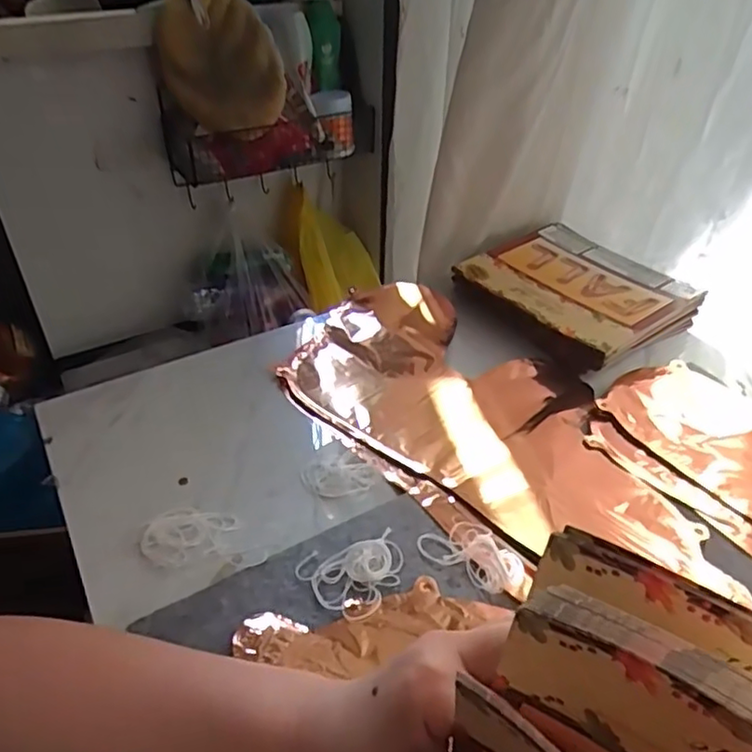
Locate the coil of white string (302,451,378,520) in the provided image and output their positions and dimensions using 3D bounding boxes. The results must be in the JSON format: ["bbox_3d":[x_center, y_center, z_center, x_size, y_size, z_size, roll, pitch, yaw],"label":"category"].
[{"bbox_3d":[-0.027,0.079,0.493,0.053,0.004,0.048,-23,43,-25],"label":"coil of white string"}]

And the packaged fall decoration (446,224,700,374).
[{"bbox_3d":[0.208,-0.089,0.671,0.192,0.038,0.200,-27,46,-29],"label":"packaged fall decoration"}]

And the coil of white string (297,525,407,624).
[{"bbox_3d":[-0.013,0.130,0.412,0.069,0.016,0.056,-11,40,-12],"label":"coil of white string"}]

